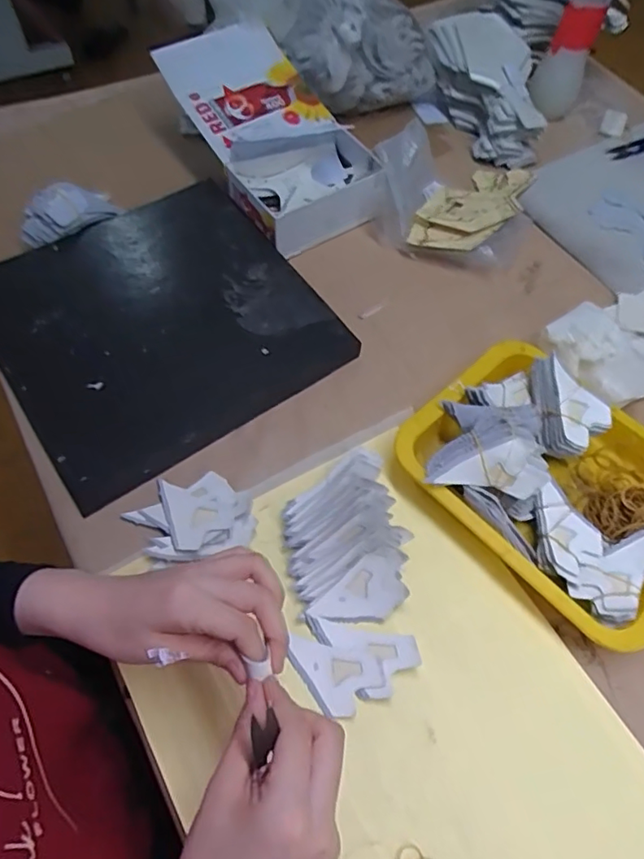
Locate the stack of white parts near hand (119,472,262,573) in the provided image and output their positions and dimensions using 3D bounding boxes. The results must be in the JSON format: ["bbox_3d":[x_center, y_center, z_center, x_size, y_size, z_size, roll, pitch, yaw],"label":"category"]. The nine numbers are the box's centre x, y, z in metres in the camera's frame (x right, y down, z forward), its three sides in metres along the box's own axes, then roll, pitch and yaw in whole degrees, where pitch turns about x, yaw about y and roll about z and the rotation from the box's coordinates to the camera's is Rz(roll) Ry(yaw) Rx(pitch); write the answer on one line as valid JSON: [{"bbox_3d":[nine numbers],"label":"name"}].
[{"bbox_3d":[-0.112,0.077,0.495,0.102,0.029,0.075,-10,62,-9],"label":"stack of white parts near hand"}]

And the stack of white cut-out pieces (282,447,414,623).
[{"bbox_3d":[0.019,0.088,0.482,0.096,0.047,0.137,-6,61,-6],"label":"stack of white cut-out pieces"}]

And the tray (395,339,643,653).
[{"bbox_3d":[0.211,0.040,0.505,0.256,0.069,0.197,41,66,18],"label":"tray"}]

